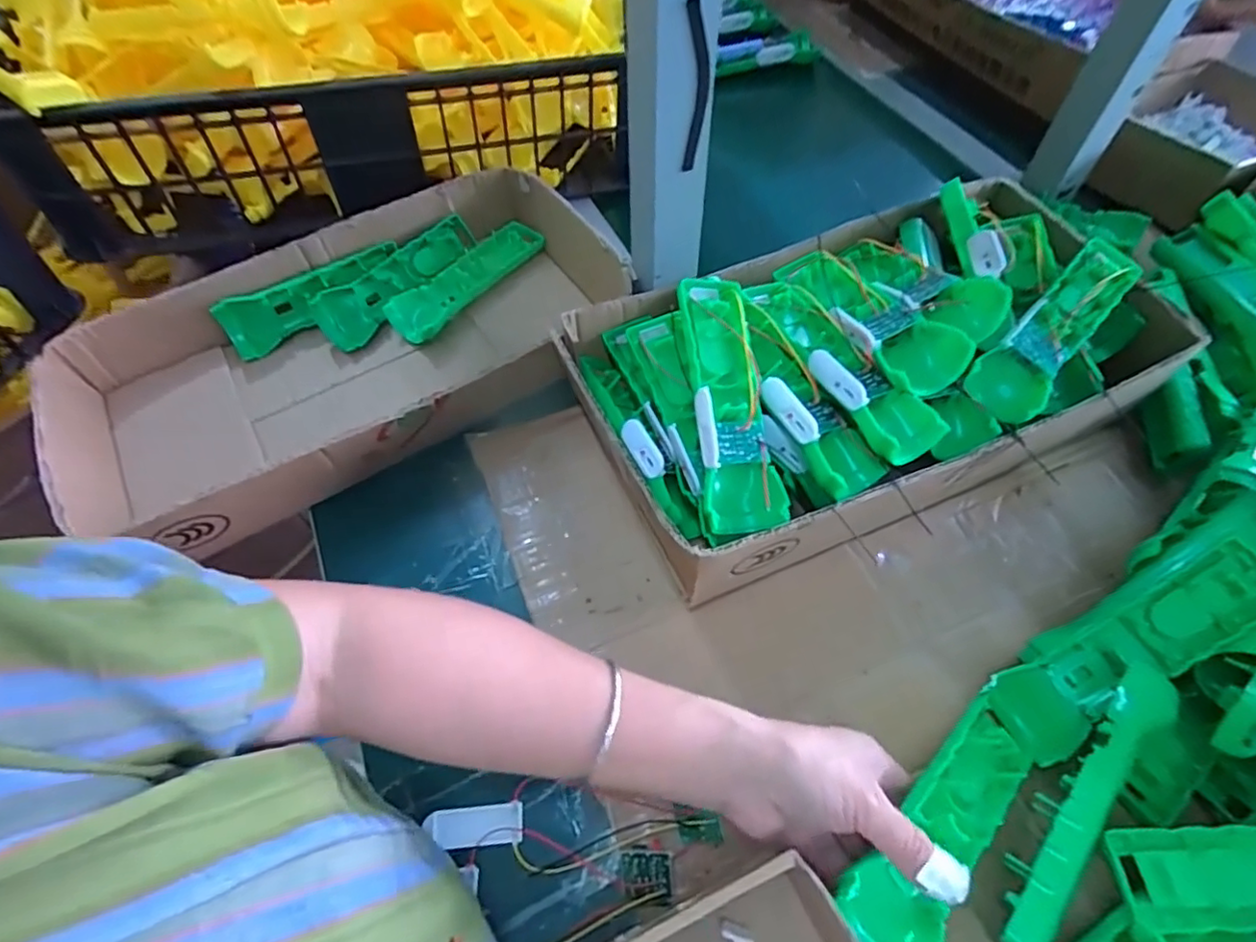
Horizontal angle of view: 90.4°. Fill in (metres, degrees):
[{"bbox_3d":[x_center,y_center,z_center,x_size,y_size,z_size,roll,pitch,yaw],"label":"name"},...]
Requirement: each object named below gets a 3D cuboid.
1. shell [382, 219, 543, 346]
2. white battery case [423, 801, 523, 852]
[{"bbox_3d":[-0.144,-0.175,0.576,0.047,0.027,0.160,36,65,21],"label":"shell"},{"bbox_3d":[-0.088,0.205,0.359,0.054,0.006,0.021,-6,58,-3],"label":"white battery case"}]

